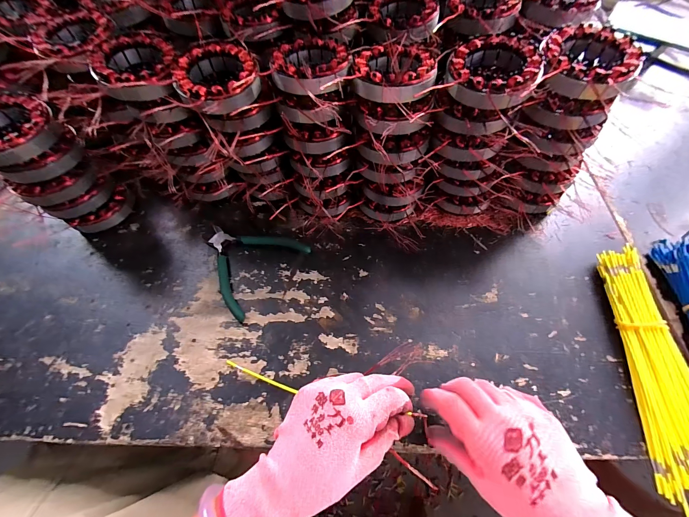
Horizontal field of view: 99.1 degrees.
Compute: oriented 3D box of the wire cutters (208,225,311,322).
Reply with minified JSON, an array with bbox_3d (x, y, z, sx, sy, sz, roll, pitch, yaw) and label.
[{"bbox_3d":[-0.136,-0.004,0.400,0.131,0.013,0.128,35,67,19],"label":"wire cutters"}]

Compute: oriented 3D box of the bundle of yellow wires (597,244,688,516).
[{"bbox_3d":[0.334,0.109,0.310,0.067,0.025,0.258,7,61,5],"label":"bundle of yellow wires"}]

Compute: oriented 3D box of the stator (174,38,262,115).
[{"bbox_3d":[-0.135,-0.186,0.312,0.093,0.033,0.087,-1,60,1],"label":"stator"}]

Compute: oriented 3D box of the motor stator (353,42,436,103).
[{"bbox_3d":[0.052,-0.193,0.305,0.082,0.024,0.087,3,60,3],"label":"motor stator"}]

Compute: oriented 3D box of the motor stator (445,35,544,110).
[{"bbox_3d":[0.146,-0.182,0.292,0.085,0.025,0.099,21,63,13],"label":"motor stator"}]

